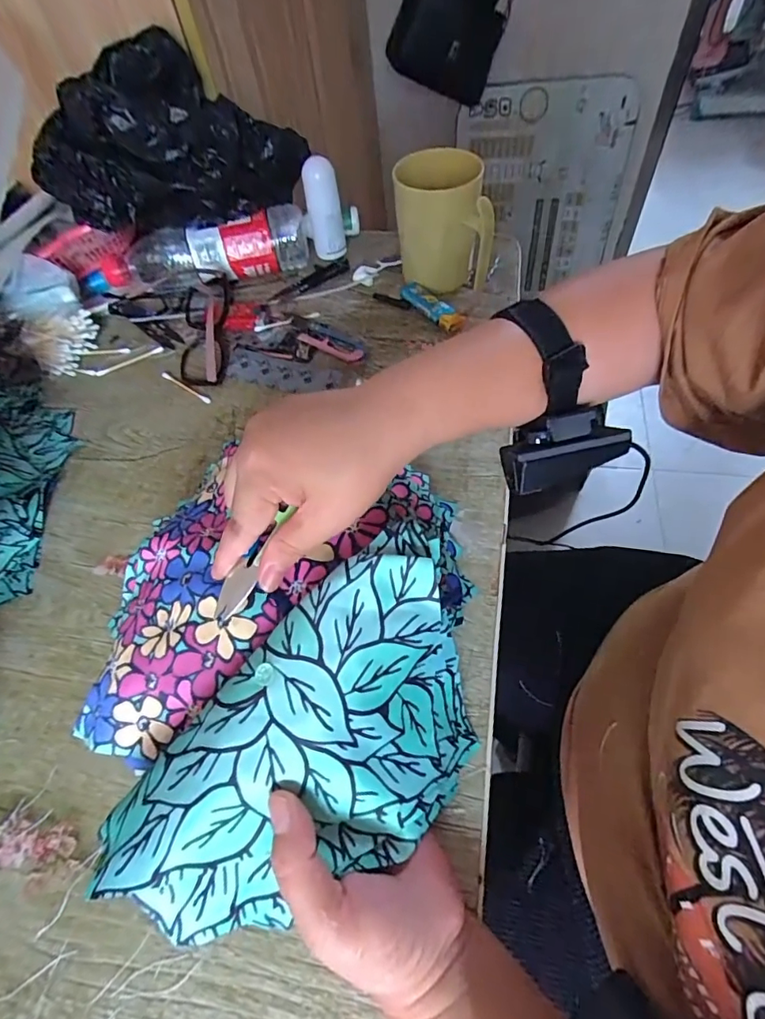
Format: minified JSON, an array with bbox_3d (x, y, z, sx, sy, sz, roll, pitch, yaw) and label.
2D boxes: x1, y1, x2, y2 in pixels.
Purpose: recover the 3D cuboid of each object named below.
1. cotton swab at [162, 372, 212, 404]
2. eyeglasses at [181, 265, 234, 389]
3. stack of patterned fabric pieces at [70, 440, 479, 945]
[{"bbox_3d":[-0.191,-0.119,0.471,0.071,0.004,0.007,32,66,21],"label":"cotton swab"},{"bbox_3d":[-0.184,-0.190,0.497,0.053,0.031,0.152,-10,59,-2],"label":"eyeglasses"},{"bbox_3d":[-0.057,0.079,0.276,0.211,0.097,0.237,1,59,5],"label":"stack of patterned fabric pieces"}]

